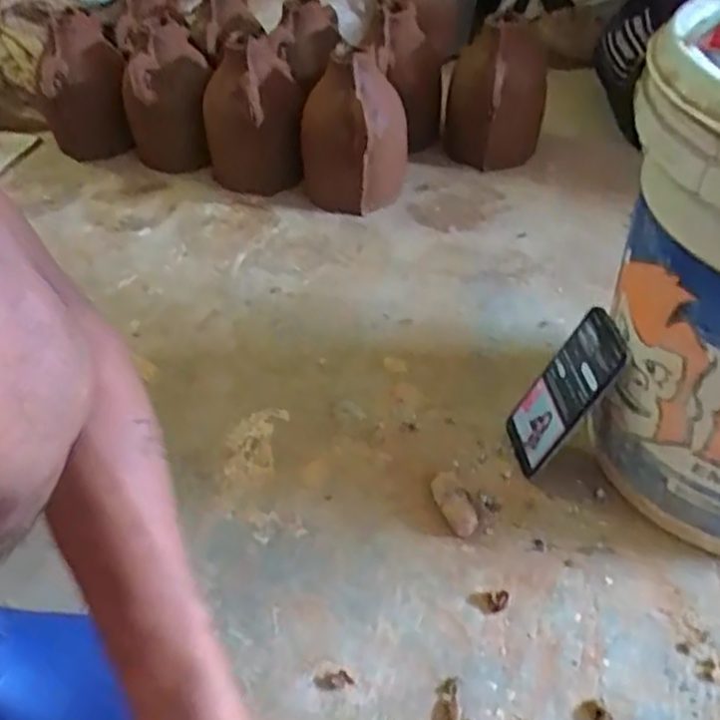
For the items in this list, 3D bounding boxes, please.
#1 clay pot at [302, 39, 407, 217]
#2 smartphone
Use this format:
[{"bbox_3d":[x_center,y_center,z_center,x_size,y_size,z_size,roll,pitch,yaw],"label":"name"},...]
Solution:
[{"bbox_3d":[-0.008,-0.312,0.966,0.145,0.194,0.129,-3,44,0],"label":"clay pot"},{"bbox_3d":[0.184,0.032,0.637,0.015,0.160,0.072,9,38,-27],"label":"smartphone"}]

